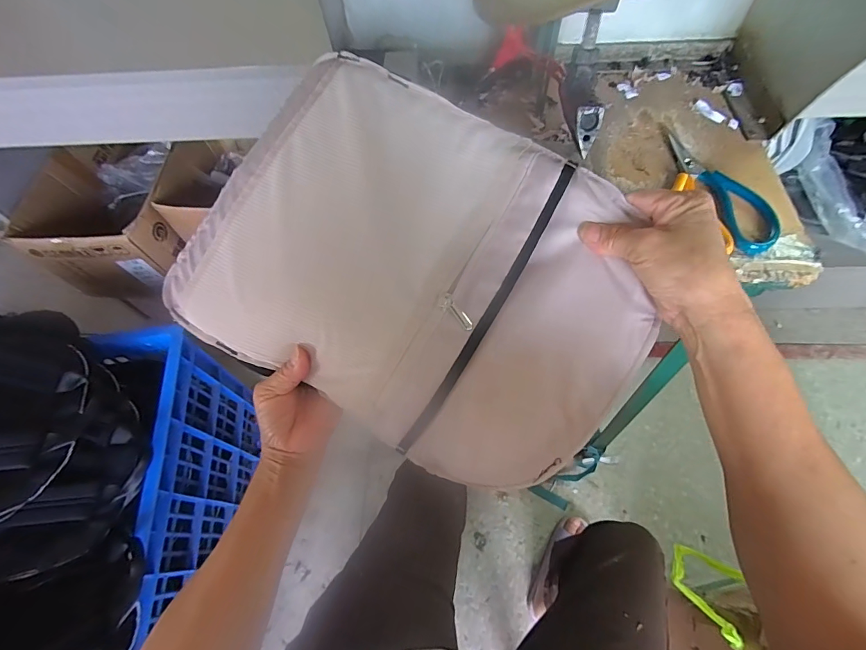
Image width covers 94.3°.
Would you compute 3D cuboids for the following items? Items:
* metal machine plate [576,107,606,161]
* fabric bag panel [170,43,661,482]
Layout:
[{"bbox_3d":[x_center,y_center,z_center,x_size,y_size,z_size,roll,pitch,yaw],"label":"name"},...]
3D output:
[{"bbox_3d":[0.119,-0.148,0.310,0.017,0.036,0.008,-5,38,0],"label":"metal machine plate"},{"bbox_3d":[-0.013,-0.045,0.326,0.358,0.032,0.263,32,88,8],"label":"fabric bag panel"}]

